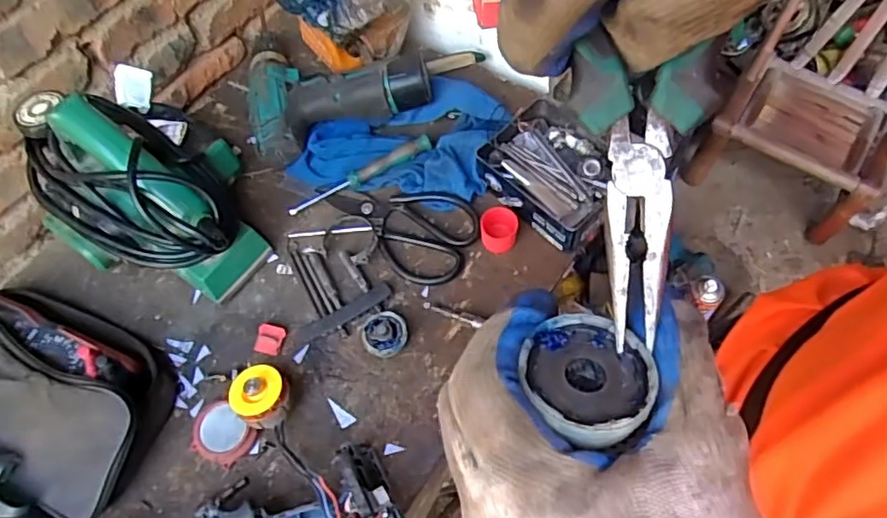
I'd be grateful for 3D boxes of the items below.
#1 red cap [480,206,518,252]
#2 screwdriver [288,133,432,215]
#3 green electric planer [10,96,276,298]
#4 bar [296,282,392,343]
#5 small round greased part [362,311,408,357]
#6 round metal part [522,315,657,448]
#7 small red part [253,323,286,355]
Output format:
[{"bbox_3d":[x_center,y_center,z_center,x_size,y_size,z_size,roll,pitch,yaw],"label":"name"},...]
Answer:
[{"bbox_3d":[0.054,-0.027,0.589,0.035,0.027,0.040,8,62,9],"label":"red cap"},{"bbox_3d":[-0.086,-0.088,0.635,0.163,0.017,0.018,-27,63,-10],"label":"screwdriver"},{"bbox_3d":[-0.288,-0.067,0.567,0.220,0.169,0.141,8,62,9],"label":"green electric planer"},{"bbox_3d":[-0.094,0.051,0.575,0.096,0.010,0.018,-29,63,-11],"label":"bar"},{"bbox_3d":[-0.054,0.069,0.561,0.040,0.024,0.040,-2,61,3],"label":"small round greased part"},{"bbox_3d":[0.045,0.041,0.194,0.037,0.020,0.045,14,46,15],"label":"round metal part"},{"bbox_3d":[-0.162,0.074,0.564,0.023,0.009,0.026,10,62,10],"label":"small red part"}]

